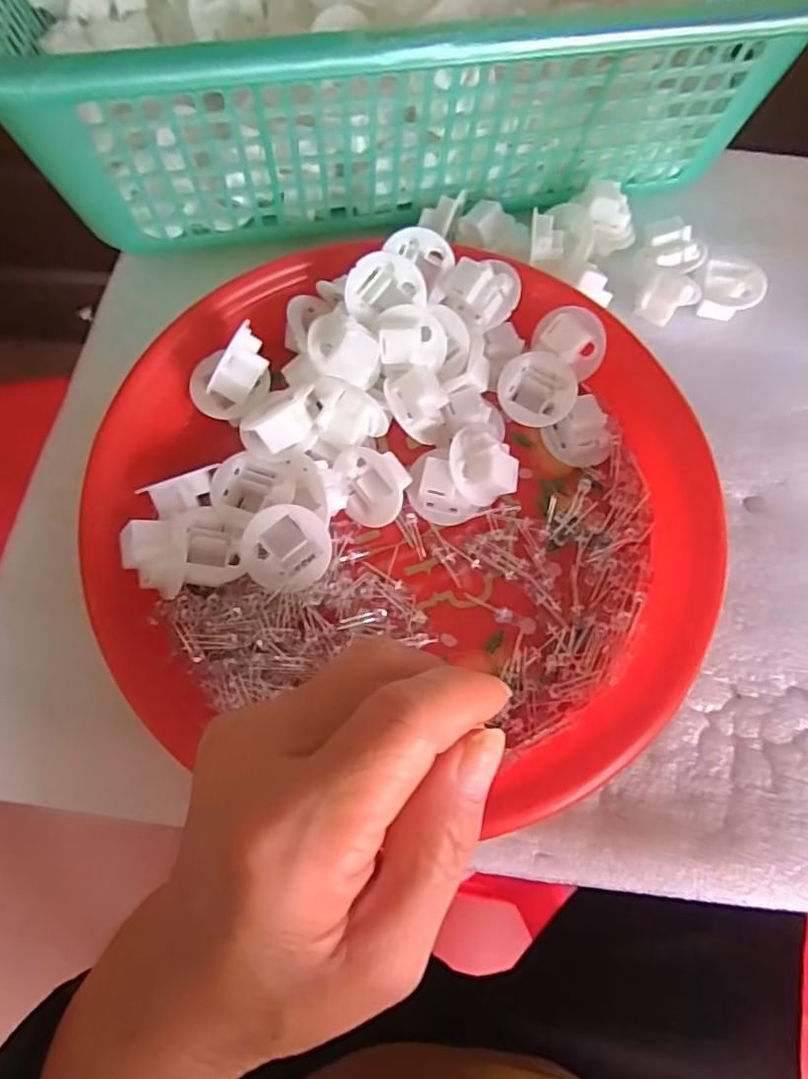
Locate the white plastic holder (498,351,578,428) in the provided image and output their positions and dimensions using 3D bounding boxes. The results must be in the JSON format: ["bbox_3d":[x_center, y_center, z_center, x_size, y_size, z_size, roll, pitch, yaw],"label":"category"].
[{"bbox_3d":[0.057,-0.065,0.253,0.032,0.010,0.030,8,71,2],"label":"white plastic holder"}]

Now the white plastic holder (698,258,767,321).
[{"bbox_3d":[0.160,-0.122,0.286,0.026,0.017,0.023,11,71,2],"label":"white plastic holder"}]

